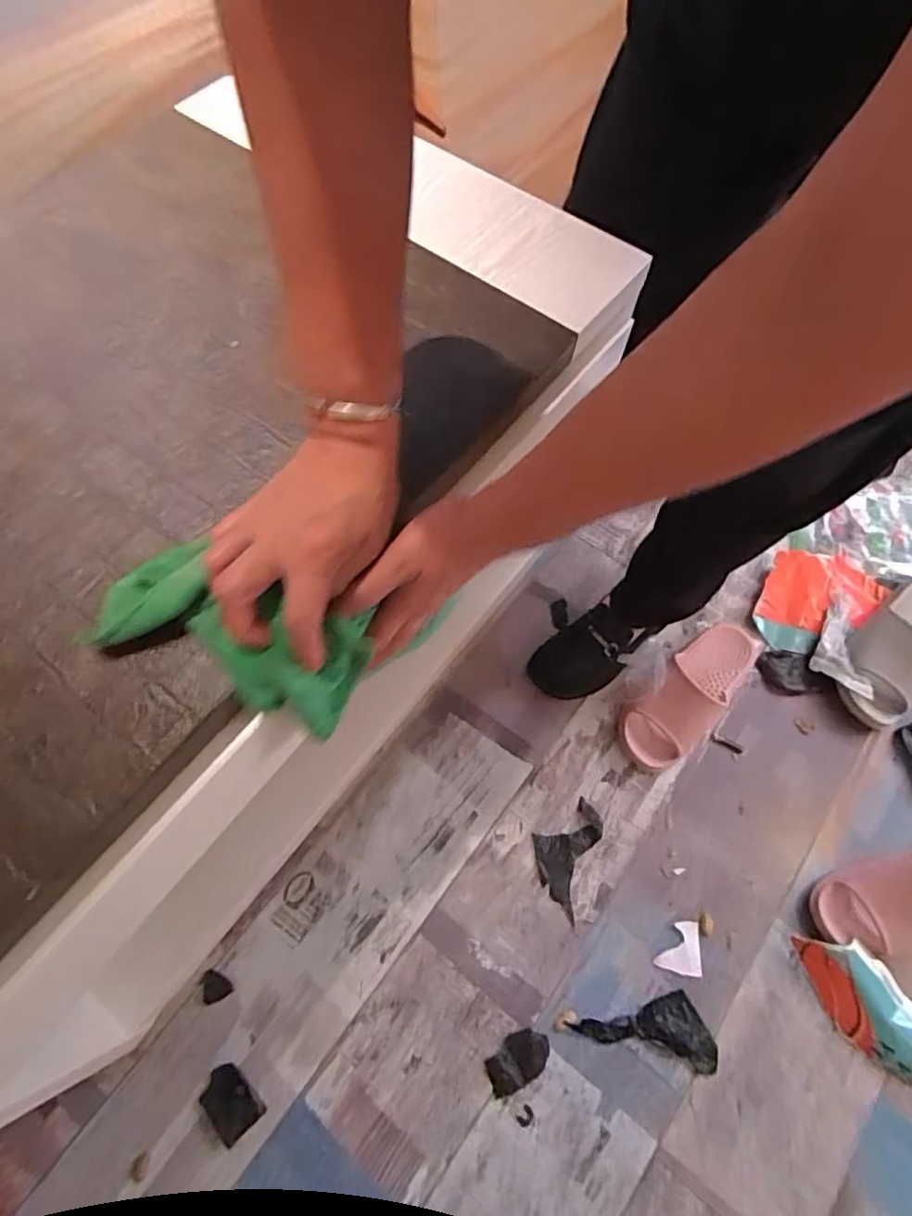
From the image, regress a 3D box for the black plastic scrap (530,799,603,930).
[{"bbox_3d":[0.136,0.309,0.758,0.075,0.005,0.135,23,66,12],"label":"black plastic scrap"}]

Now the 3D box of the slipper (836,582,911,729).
[{"bbox_3d":[0.630,0.053,0.834,0.282,0.074,0.109,-38,69,-16],"label":"slipper"}]

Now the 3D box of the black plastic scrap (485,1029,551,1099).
[{"bbox_3d":[0.069,0.505,0.667,0.075,0.004,0.044,-26,66,-11],"label":"black plastic scrap"}]

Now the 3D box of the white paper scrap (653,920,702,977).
[{"bbox_3d":[0.269,0.403,0.713,0.051,0.004,0.058,16,65,9],"label":"white paper scrap"}]

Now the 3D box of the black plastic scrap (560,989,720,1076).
[{"bbox_3d":[0.213,0.466,0.678,0.157,0.008,0.067,13,65,7],"label":"black plastic scrap"}]

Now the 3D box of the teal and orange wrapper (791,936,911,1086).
[{"bbox_3d":[0.503,0.479,0.650,0.083,0.038,0.274,-42,70,-18],"label":"teal and orange wrapper"}]

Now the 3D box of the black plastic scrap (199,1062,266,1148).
[{"bbox_3d":[-0.247,0.539,0.651,0.046,0.008,0.067,-40,70,-17],"label":"black plastic scrap"}]

